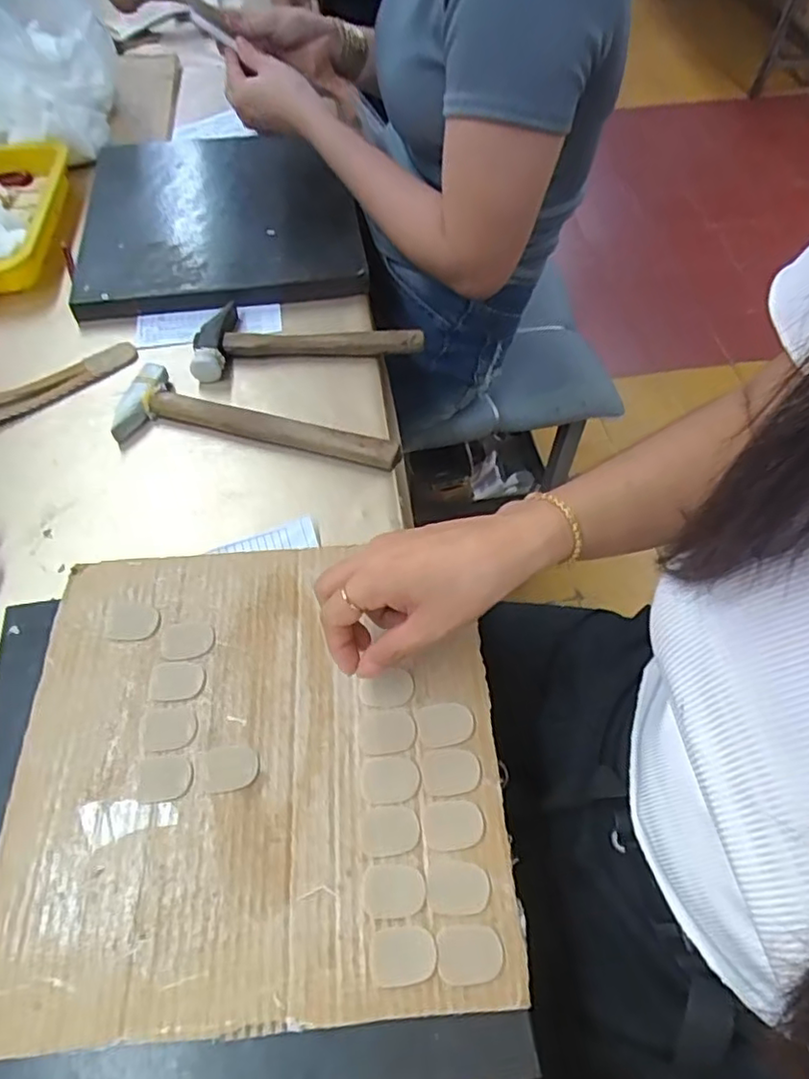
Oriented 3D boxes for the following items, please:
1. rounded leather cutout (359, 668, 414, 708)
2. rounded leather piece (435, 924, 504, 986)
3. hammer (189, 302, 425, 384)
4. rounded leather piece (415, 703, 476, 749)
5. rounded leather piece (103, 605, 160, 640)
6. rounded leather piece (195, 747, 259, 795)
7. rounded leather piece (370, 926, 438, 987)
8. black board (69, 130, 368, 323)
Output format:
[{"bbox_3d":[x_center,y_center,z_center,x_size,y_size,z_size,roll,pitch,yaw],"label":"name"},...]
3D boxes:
[{"bbox_3d":[-0.011,0.096,0.402,0.034,0.004,0.023,-12,58,-8],"label":"rounded leather cutout"},{"bbox_3d":[0.034,0.216,0.328,0.034,0.004,0.025,-6,57,-3],"label":"rounded leather piece"},{"bbox_3d":[-0.095,-0.203,0.615,0.219,0.030,0.092,-9,58,-5],"label":"hammer"},{"bbox_3d":[0.026,0.115,0.393,0.036,0.004,0.026,-11,58,-7],"label":"rounded leather piece"},{"bbox_3d":[-0.186,0.056,0.428,0.034,0.006,0.026,-6,57,-4],"label":"rounded leather piece"},{"bbox_3d":[-0.107,0.137,0.377,0.036,0.004,0.025,-11,58,-7],"label":"rounded leather piece"},{"bbox_3d":[-0.001,0.218,0.328,0.034,0.004,0.025,-8,58,-5],"label":"rounded leather piece"},{"bbox_3d":[-0.214,-0.376,0.715,0.295,0.037,0.320,-10,58,-7],"label":"black board"}]

